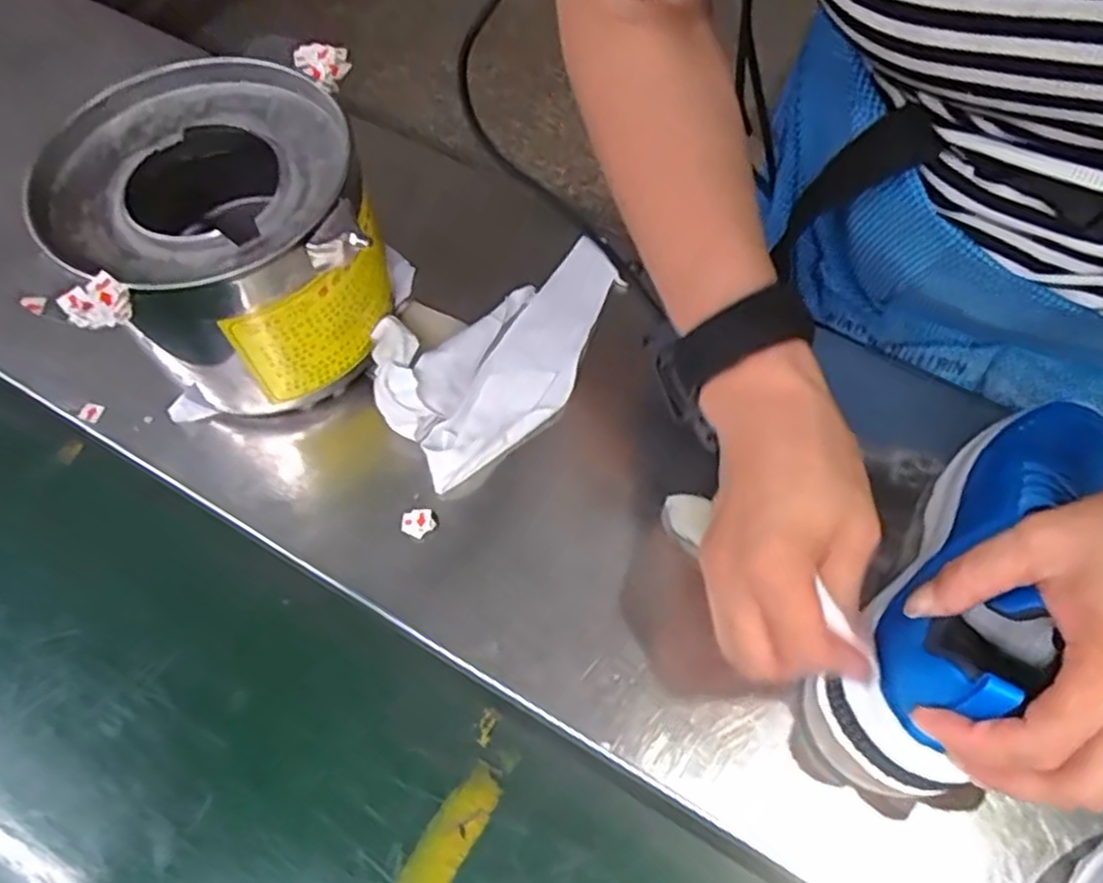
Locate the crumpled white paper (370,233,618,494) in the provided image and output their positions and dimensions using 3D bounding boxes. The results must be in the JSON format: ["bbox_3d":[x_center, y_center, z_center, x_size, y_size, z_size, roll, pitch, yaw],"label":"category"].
[{"bbox_3d":[-0.016,-0.054,0.424,0.169,0.041,0.087,-34,68,-17],"label":"crumpled white paper"}]

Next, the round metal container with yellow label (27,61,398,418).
[{"bbox_3d":[-0.160,-0.093,0.397,0.134,0.133,0.138,1,62,-1],"label":"round metal container with yellow label"}]

